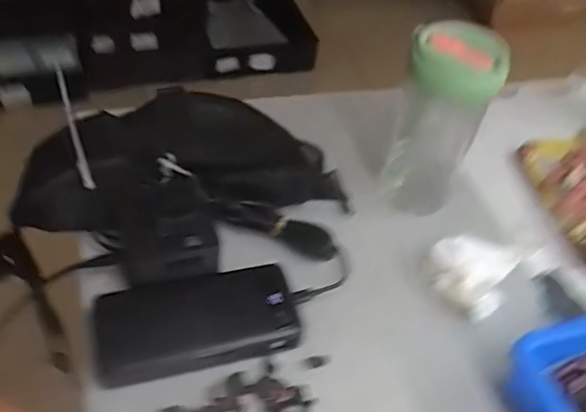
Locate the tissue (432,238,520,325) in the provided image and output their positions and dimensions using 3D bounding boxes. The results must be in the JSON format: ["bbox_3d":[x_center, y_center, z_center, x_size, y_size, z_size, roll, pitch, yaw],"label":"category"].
[{"bbox_3d":[0.158,0.058,0.523,0.066,0.035,0.078,28,48,19],"label":"tissue"}]

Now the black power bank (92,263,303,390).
[{"bbox_3d":[-0.076,0.091,0.464,0.153,0.026,0.075,-9,47,-16],"label":"black power bank"}]

